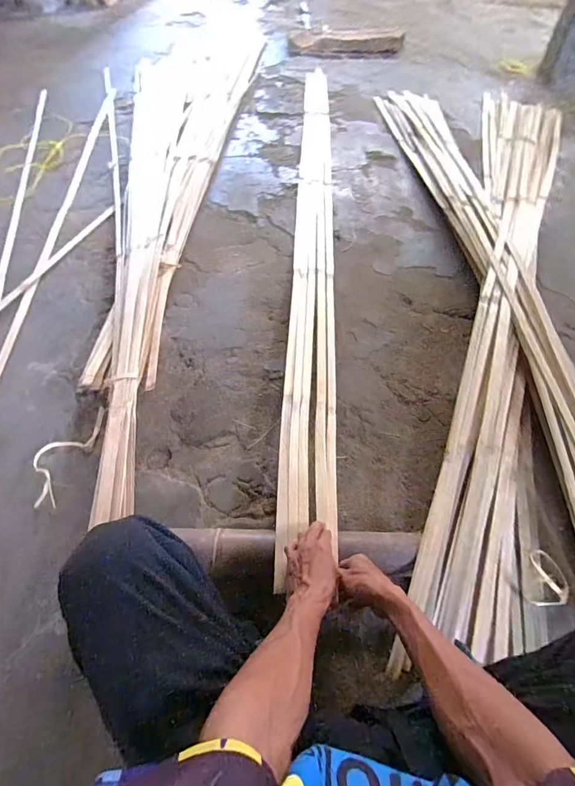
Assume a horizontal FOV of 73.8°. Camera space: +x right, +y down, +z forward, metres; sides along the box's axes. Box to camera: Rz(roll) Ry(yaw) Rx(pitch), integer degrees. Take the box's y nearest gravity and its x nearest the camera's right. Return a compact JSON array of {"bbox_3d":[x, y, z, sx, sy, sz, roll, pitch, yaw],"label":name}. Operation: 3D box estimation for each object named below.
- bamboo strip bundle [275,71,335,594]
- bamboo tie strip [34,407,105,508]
[{"bbox_3d":[0.064,-0.449,1.043,0.111,0.057,1.667,4,59,0],"label":"bamboo strip bundle"},{"bbox_3d":[-0.433,0.113,0.741,0.081,0.018,0.204,14,59,6],"label":"bamboo tie strip"}]

